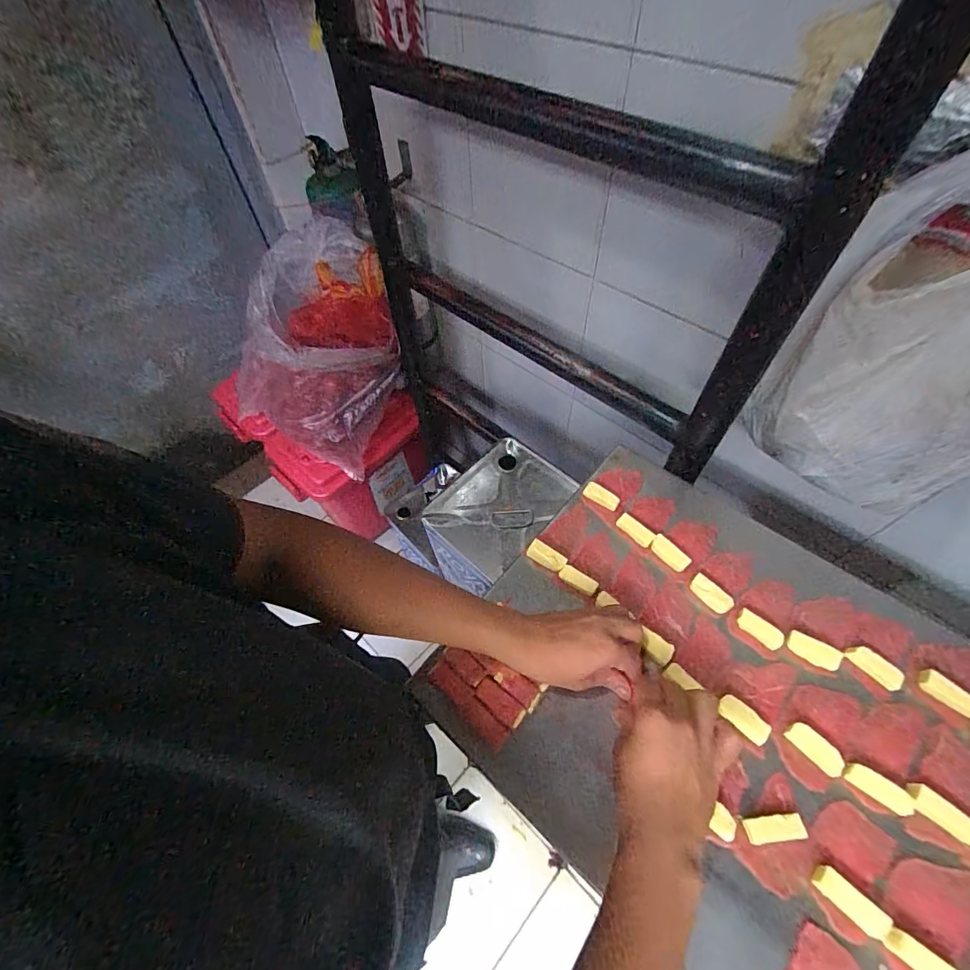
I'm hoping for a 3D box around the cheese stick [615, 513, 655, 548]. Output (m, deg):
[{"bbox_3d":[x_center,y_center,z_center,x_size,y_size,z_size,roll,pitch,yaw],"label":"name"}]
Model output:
[{"bbox_3d":[0.187,0.056,0.558,0.048,0.013,0.017,39,66,25],"label":"cheese stick"}]

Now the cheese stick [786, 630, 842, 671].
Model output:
[{"bbox_3d":[0.343,0.171,0.466,0.047,0.011,0.024,28,62,20],"label":"cheese stick"}]

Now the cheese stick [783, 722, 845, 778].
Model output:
[{"bbox_3d":[0.313,0.249,0.421,0.020,0.014,0.049,-34,61,-19],"label":"cheese stick"}]

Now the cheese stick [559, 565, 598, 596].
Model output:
[{"bbox_3d":[0.111,0.112,0.528,0.046,0.012,0.017,30,63,21],"label":"cheese stick"}]

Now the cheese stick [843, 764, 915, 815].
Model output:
[{"bbox_3d":[0.356,0.273,0.404,0.053,0.010,0.020,31,63,22],"label":"cheese stick"}]

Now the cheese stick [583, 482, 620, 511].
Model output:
[{"bbox_3d":[0.152,0.015,0.585,0.046,0.013,0.020,28,62,20],"label":"cheese stick"}]

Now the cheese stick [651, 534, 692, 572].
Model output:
[{"bbox_3d":[0.223,0.081,0.536,0.019,0.012,0.047,-37,62,-20],"label":"cheese stick"}]

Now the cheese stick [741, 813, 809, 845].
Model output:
[{"bbox_3d":[0.252,0.300,0.390,0.046,0.011,0.019,-7,56,-2],"label":"cheese stick"}]

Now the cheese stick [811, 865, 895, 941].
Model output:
[{"bbox_3d":[0.299,0.339,0.365,0.021,0.008,0.052,-40,63,-22],"label":"cheese stick"}]

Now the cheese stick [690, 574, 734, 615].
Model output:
[{"bbox_3d":[0.257,0.125,0.508,0.023,0.012,0.049,-36,62,-20],"label":"cheese stick"}]

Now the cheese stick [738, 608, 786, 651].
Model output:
[{"bbox_3d":[0.300,0.156,0.486,0.048,0.012,0.021,38,66,25],"label":"cheese stick"}]

